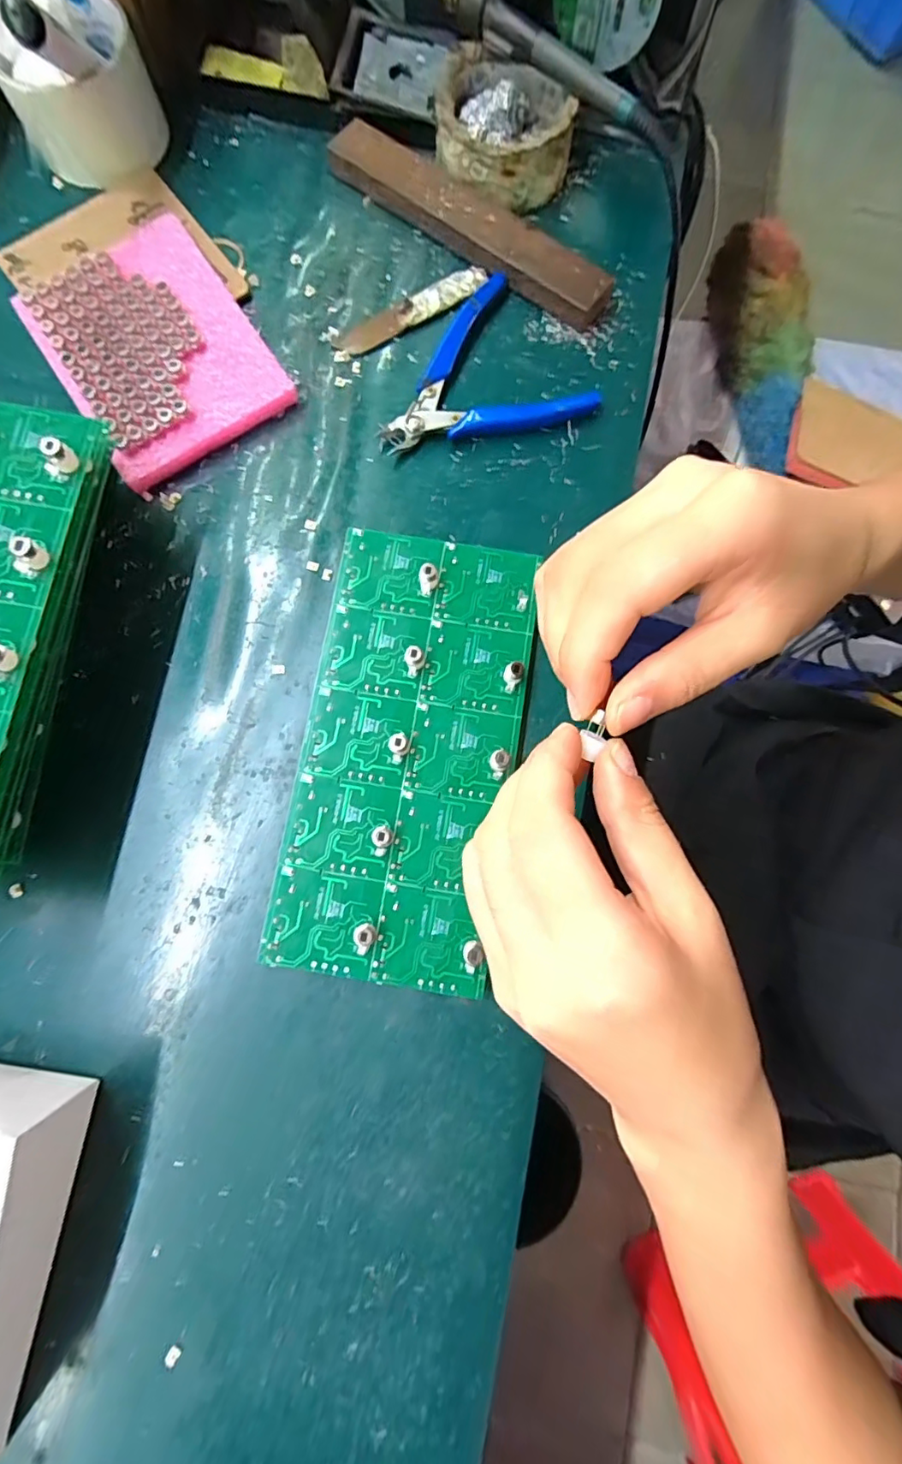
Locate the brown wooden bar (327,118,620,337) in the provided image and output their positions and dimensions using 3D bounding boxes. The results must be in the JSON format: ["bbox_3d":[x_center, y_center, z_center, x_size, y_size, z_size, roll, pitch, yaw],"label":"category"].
[{"bbox_3d":[0.010,-0.311,0.330,0.197,0.017,0.034,40,81,6],"label":"brown wooden bar"}]

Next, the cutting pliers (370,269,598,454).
[{"bbox_3d":[0.016,-0.221,0.321,0.123,0.011,0.101,-8,79,-2],"label":"cutting pliers"}]

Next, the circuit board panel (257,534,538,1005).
[{"bbox_3d":[-0.021,0.006,0.275,0.104,0.017,0.222,9,79,1],"label":"circuit board panel"}]

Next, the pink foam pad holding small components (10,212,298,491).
[{"bbox_3d":[-0.171,-0.223,0.312,0.104,0.019,0.150,-33,81,-7],"label":"pink foam pad holding small components"}]

